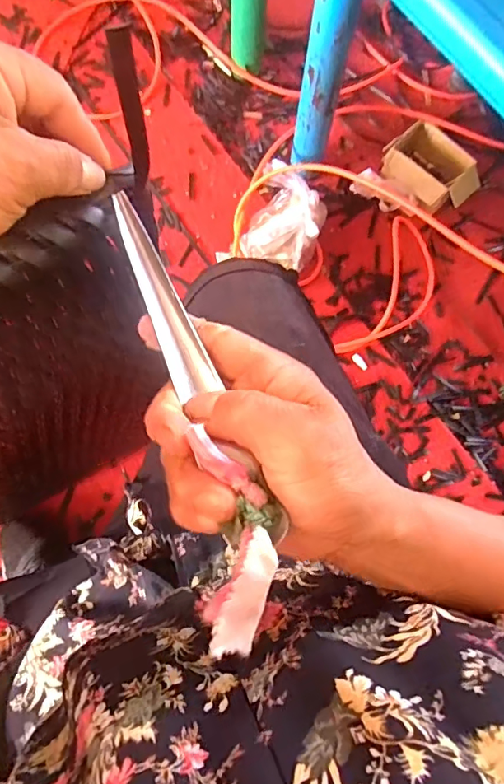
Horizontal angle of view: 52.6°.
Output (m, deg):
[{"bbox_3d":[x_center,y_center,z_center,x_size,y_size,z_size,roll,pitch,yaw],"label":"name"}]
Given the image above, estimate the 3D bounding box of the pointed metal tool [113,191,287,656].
[{"bbox_3d":[-0.026,0.003,0.217,0.036,0.025,0.198,-18,73,-4],"label":"pointed metal tool"}]

